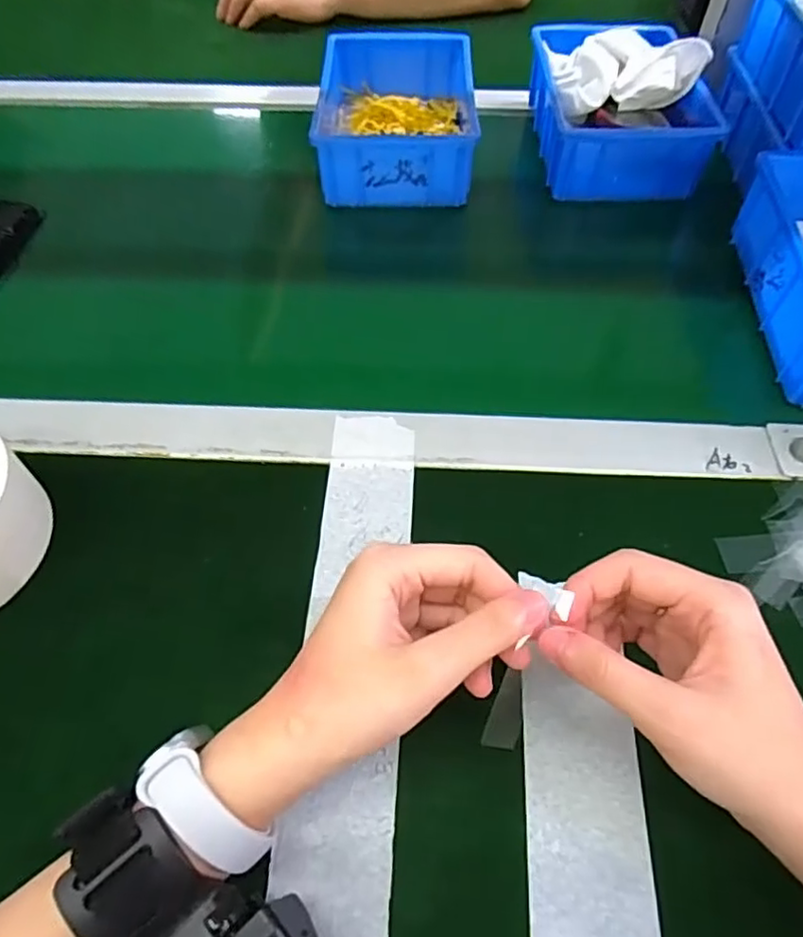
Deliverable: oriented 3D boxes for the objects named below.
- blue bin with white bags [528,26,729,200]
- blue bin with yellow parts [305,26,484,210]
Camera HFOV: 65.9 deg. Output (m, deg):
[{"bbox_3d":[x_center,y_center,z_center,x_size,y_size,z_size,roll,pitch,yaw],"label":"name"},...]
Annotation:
[{"bbox_3d":[0.198,-0.341,0.572,0.141,0.074,0.203,2,55,3],"label":"blue bin with white bags"},{"bbox_3d":[-0.005,-0.331,0.580,0.129,0.057,0.202,1,55,1],"label":"blue bin with yellow parts"}]

